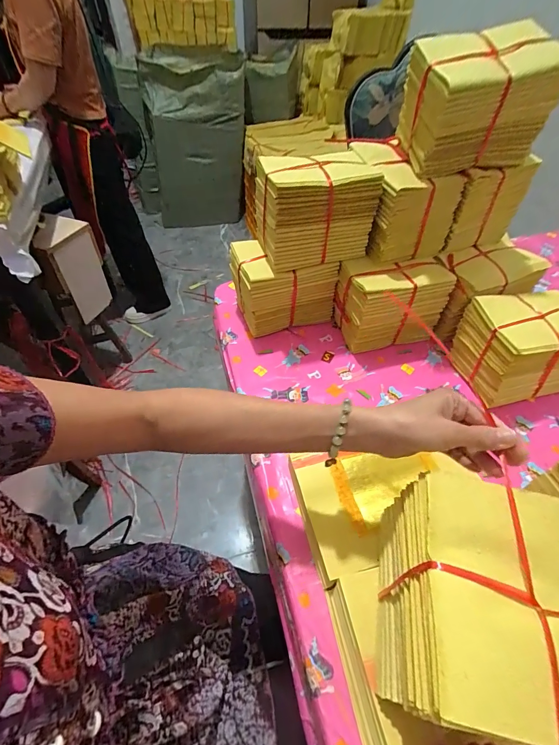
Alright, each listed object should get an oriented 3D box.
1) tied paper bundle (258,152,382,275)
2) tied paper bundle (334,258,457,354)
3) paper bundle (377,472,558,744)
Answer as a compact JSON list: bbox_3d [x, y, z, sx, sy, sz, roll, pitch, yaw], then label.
[{"bbox_3d":[0.057,-0.258,0.566,0.169,0.135,0.102,-10,51,-10],"label":"tied paper bundle"},{"bbox_3d":[0.197,-0.126,0.638,0.168,0.142,0.096,-10,51,-10],"label":"tied paper bundle"},{"bbox_3d":[0.168,0.191,0.297,0.130,0.119,0.163,9,51,6],"label":"paper bundle"}]

